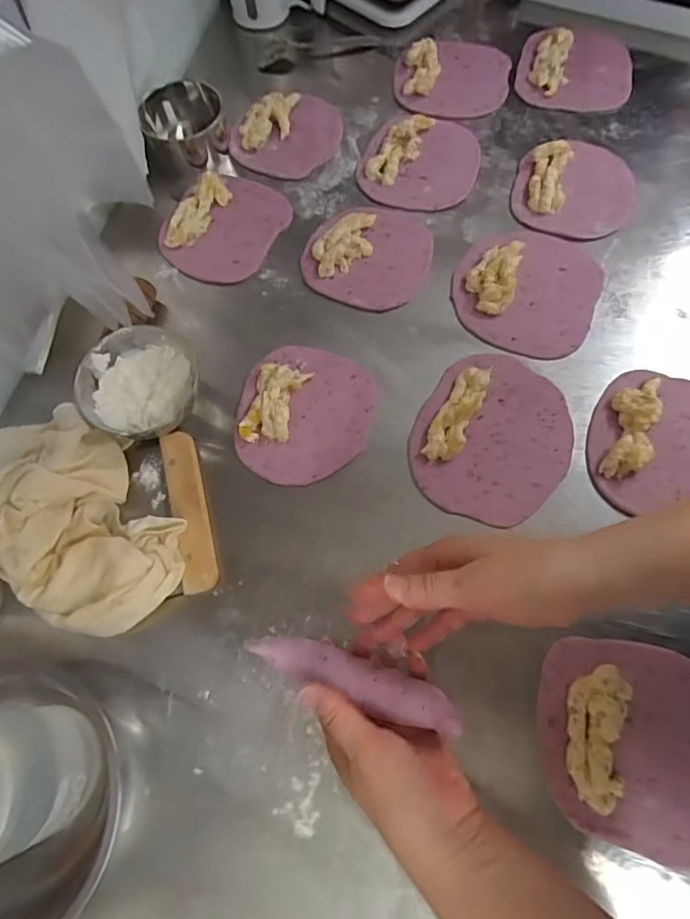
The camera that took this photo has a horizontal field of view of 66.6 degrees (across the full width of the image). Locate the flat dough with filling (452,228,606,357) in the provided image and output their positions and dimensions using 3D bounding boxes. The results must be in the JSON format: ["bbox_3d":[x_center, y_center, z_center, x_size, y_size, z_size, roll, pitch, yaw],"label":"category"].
[{"bbox_3d":[0.186,-0.179,0.536,0.143,0.022,0.144,18,72,9],"label":"flat dough with filling"}]

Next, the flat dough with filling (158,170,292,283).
[{"bbox_3d":[-0.136,-0.268,0.586,0.120,0.028,0.141,31,74,13],"label":"flat dough with filling"}]

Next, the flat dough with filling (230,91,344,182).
[{"bbox_3d":[-0.068,-0.396,0.631,0.127,0.026,0.112,-41,73,-12],"label":"flat dough with filling"}]

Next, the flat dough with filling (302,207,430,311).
[{"bbox_3d":[0.024,-0.228,0.564,0.132,0.023,0.128,14,71,8],"label":"flat dough with filling"}]

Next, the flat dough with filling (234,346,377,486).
[{"bbox_3d":[-0.040,-0.047,0.500,0.125,0.026,0.138,14,71,7],"label":"flat dough with filling"}]

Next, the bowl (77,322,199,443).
[{"bbox_3d":[-0.193,-0.068,0.498,0.100,0.051,0.102,-1,70,2],"label":"bowl"}]

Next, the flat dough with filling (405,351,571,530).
[{"bbox_3d":[0.138,-0.026,0.484,0.135,0.021,0.161,24,73,11],"label":"flat dough with filling"}]

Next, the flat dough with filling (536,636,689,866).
[{"bbox_3d":[0.221,0.212,0.392,0.140,0.025,0.139,13,71,7],"label":"flat dough with filling"}]

